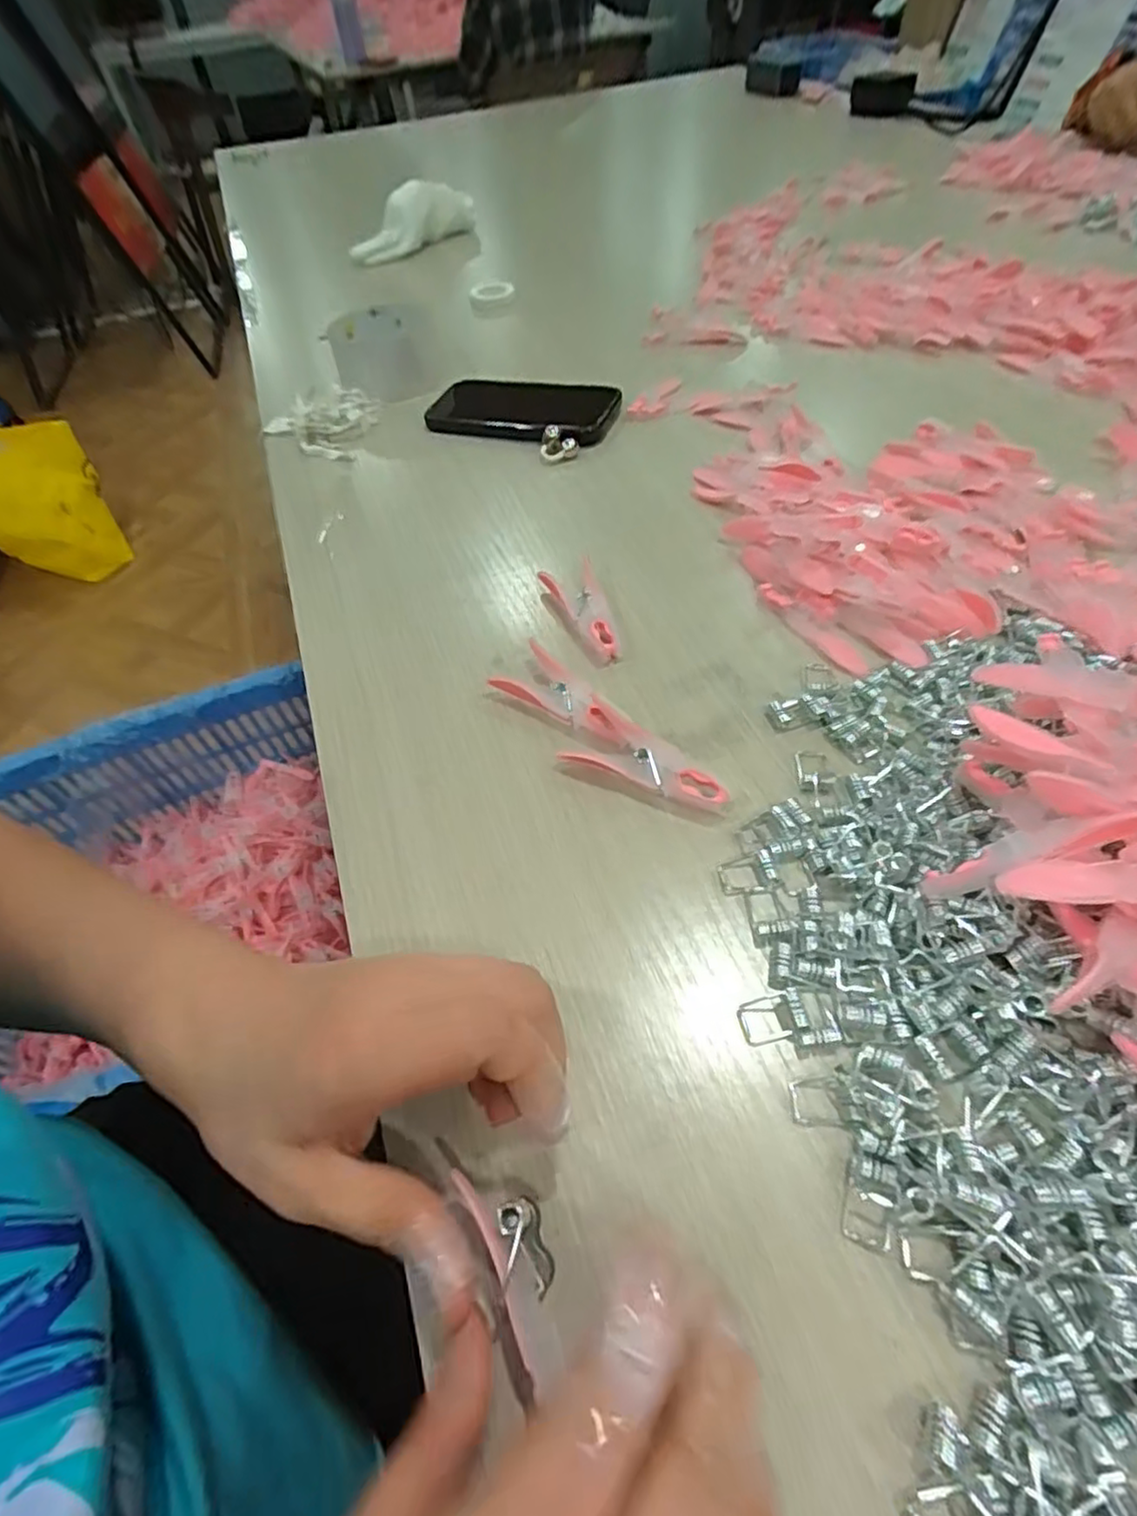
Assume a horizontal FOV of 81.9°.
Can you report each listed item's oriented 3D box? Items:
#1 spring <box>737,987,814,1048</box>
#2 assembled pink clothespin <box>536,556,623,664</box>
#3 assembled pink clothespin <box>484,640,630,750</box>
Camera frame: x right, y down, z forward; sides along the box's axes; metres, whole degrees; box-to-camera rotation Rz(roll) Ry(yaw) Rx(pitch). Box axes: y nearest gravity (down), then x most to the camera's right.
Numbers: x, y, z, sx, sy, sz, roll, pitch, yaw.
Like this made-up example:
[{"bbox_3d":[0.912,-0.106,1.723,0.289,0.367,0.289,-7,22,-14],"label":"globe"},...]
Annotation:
[{"bbox_3d":[0.072,0.091,0.231,0.022,0.009,0.015,-9,51,-1],"label":"spring"},{"bbox_3d":[0.010,-0.082,0.365,0.028,0.013,0.077,-18,52,-8],"label":"assembled pink clothespin"},{"bbox_3d":[-0.001,-0.029,0.324,0.075,0.017,0.031,33,62,28],"label":"assembled pink clothespin"}]

